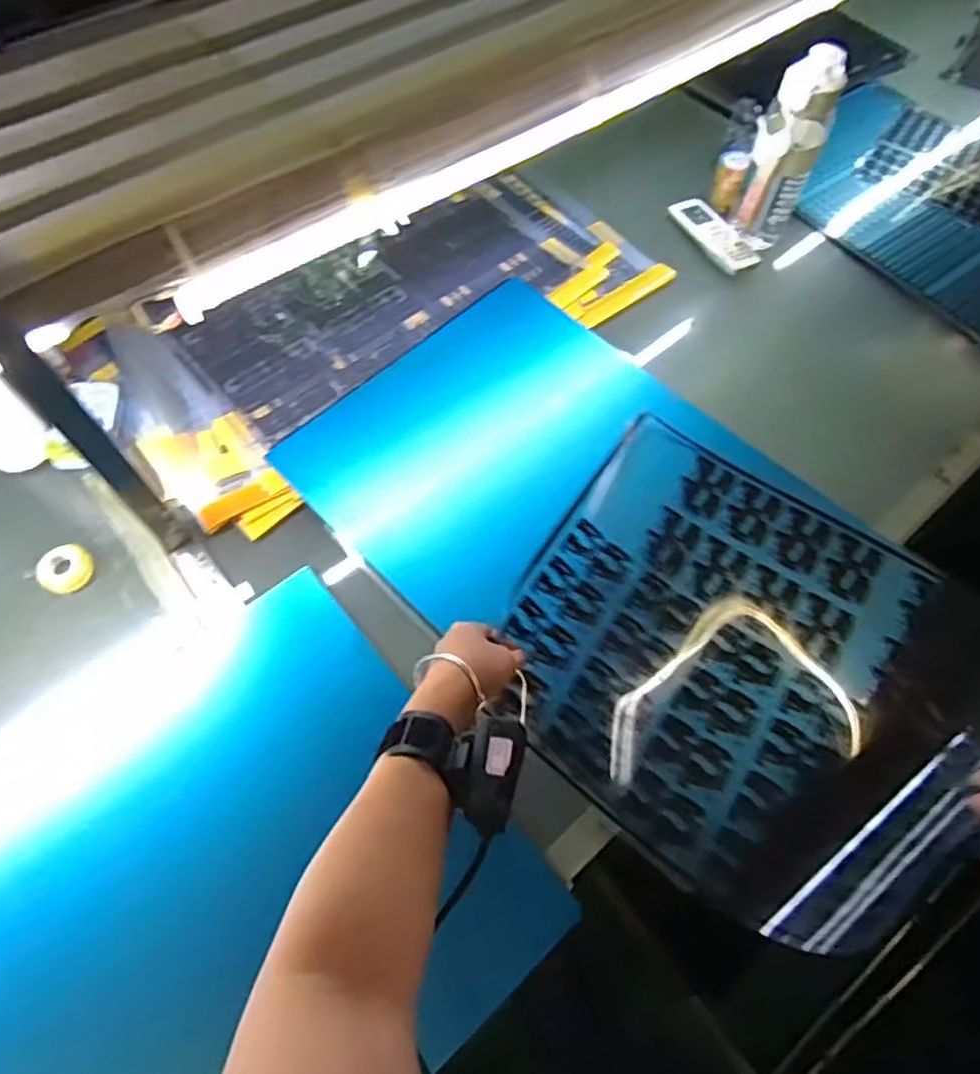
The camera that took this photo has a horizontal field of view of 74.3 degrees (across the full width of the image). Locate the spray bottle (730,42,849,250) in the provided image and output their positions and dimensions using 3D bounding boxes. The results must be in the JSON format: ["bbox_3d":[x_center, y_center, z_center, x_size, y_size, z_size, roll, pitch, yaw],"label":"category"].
[{"bbox_3d":[0.391,-0.506,0.859,0.083,0.238,0.102,26,65,11],"label":"spray bottle"}]

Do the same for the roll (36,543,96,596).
[{"bbox_3d":[-0.446,0.034,0.682,0.048,0.022,0.051,1,63,-1],"label":"roll"}]

